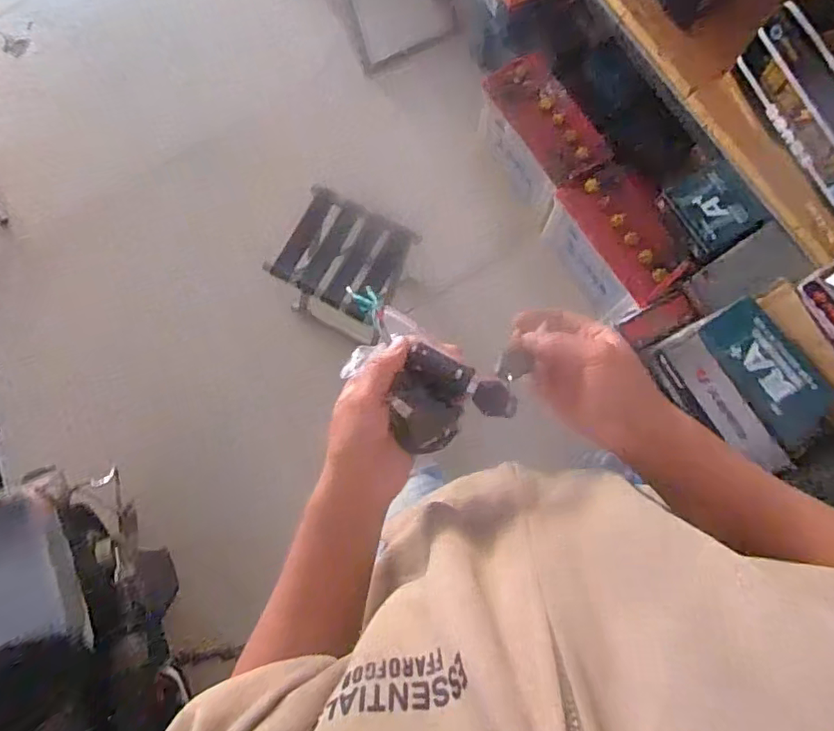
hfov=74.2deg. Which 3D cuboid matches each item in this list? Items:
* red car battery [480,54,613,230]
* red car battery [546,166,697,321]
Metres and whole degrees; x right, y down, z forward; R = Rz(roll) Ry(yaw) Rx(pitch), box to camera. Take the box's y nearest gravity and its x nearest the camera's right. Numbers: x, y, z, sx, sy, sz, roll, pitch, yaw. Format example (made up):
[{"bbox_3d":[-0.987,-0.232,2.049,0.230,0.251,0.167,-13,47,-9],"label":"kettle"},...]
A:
[{"bbox_3d":[0.343,-0.624,1.505,0.203,0.215,0.372,-28,79,-4],"label":"red car battery"},{"bbox_3d":[0.522,-0.308,1.446,0.222,0.286,0.360,-23,79,-3],"label":"red car battery"}]

